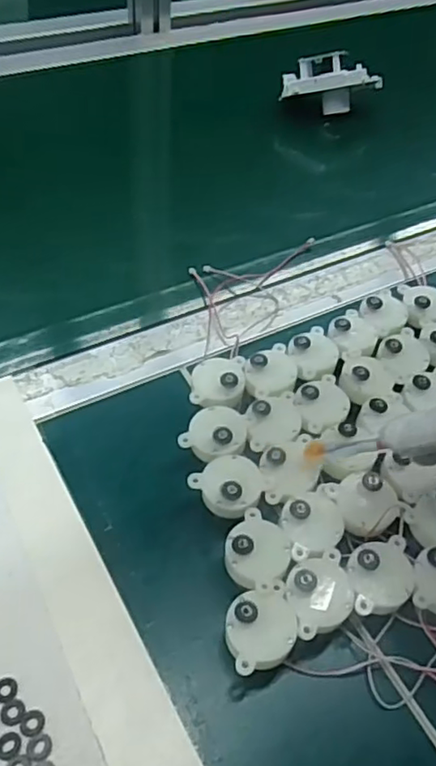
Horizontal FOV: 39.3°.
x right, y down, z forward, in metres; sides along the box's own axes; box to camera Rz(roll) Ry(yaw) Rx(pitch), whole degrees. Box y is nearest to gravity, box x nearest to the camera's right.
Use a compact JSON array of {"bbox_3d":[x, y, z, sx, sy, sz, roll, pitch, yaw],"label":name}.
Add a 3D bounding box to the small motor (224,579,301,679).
[{"bbox_3d":[0.020,0.116,0.285,0.033,0.030,0.034,2,50,-2],"label":"small motor"}]

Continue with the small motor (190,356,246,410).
[{"bbox_3d":[0.000,0.003,0.373,0.032,0.030,0.037,3,50,-2],"label":"small motor"}]

